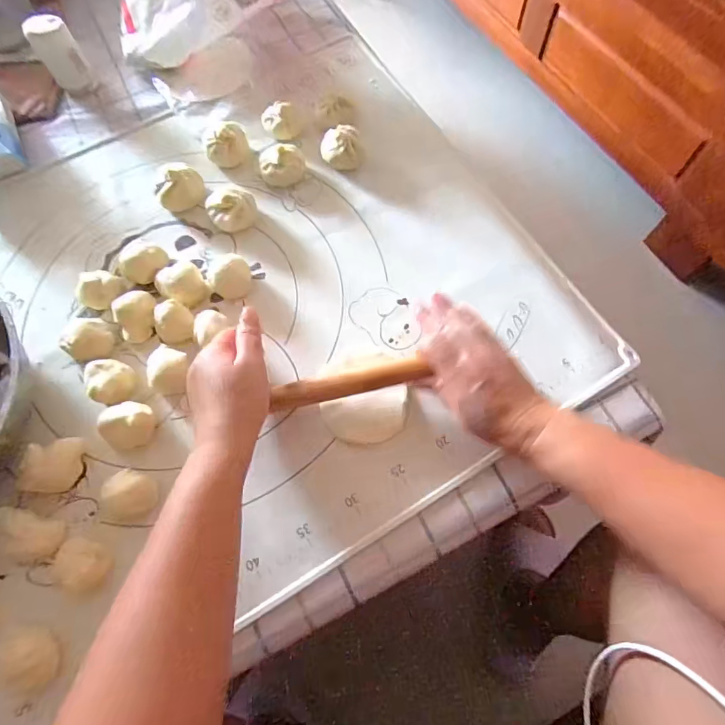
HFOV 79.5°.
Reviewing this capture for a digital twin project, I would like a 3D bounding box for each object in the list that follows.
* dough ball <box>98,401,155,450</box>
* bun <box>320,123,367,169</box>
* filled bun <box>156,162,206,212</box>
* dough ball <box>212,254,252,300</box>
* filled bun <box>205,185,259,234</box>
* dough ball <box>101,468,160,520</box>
[{"bbox_3d":[-0.224,0.057,0.412,0.039,0.032,0.043,16,70,8],"label":"dough ball"},{"bbox_3d":[-0.023,-0.259,0.526,0.052,0.031,0.048,-8,69,-2],"label":"bun"},{"bbox_3d":[-0.216,-0.209,0.512,0.053,0.034,0.051,-1,69,1],"label":"filled bun"},{"bbox_3d":[-0.140,-0.095,0.472,0.034,0.026,0.046,-1,69,1],"label":"dough ball"},{"bbox_3d":[-0.148,-0.175,0.498,0.052,0.034,0.050,-1,69,1],"label":"filled bun"},{"bbox_3d":[-0.208,0.119,0.391,0.037,0.030,0.039,-1,69,1],"label":"dough ball"}]

